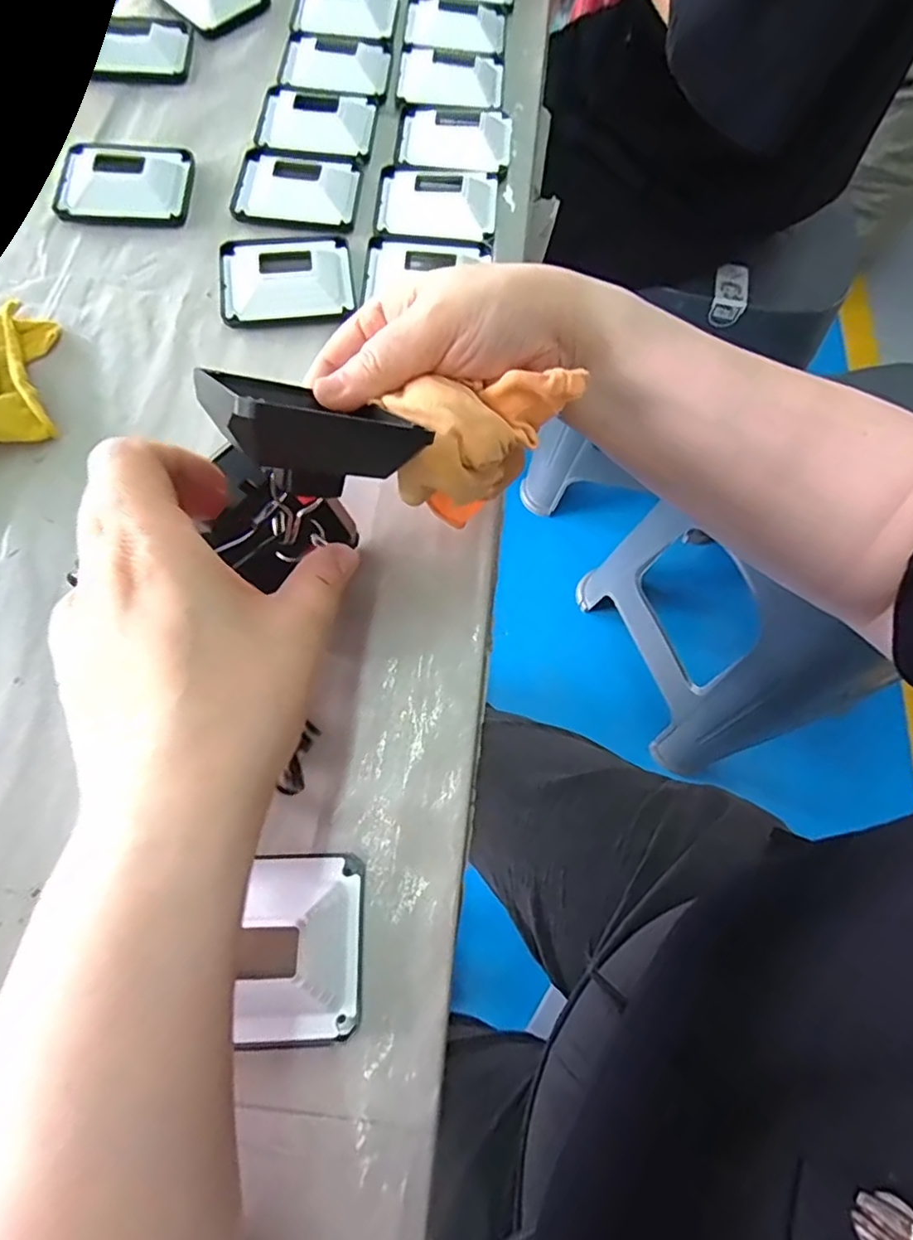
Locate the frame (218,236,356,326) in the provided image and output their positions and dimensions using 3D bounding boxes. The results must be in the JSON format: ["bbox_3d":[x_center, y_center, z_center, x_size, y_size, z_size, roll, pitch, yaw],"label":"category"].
[{"bbox_3d":[-0.106,-0.213,0.360,0.080,0.015,0.066,-8,71,-5],"label":"frame"}]

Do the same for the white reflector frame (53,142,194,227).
[{"bbox_3d":[-0.217,-0.287,0.382,0.079,0.018,0.063,-3,70,-3],"label":"white reflector frame"}]

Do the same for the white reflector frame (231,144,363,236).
[{"bbox_3d":[-0.107,-0.289,0.390,0.081,0.011,0.072,6,70,0],"label":"white reflector frame"}]

